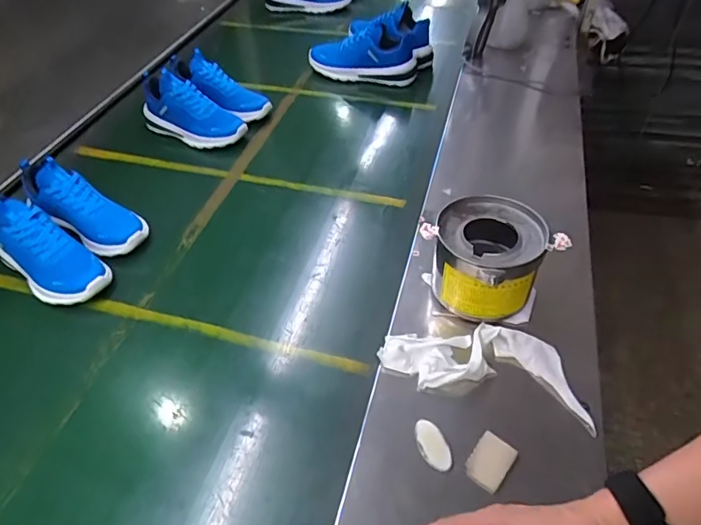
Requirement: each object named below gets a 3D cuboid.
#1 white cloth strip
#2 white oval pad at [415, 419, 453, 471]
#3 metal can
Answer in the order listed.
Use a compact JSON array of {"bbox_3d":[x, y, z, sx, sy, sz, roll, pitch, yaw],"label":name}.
[{"bbox_3d":[0.167,0.123,0.627,0.249,0.020,0.102,9,50,11],"label":"white cloth strip"},{"bbox_3d":[0.093,0.206,0.562,0.030,0.004,0.058,-18,50,-13],"label":"white oval pad"},{"bbox_3d":[0.183,-0.008,0.680,0.138,0.100,0.151,-1,49,1],"label":"metal can"}]

